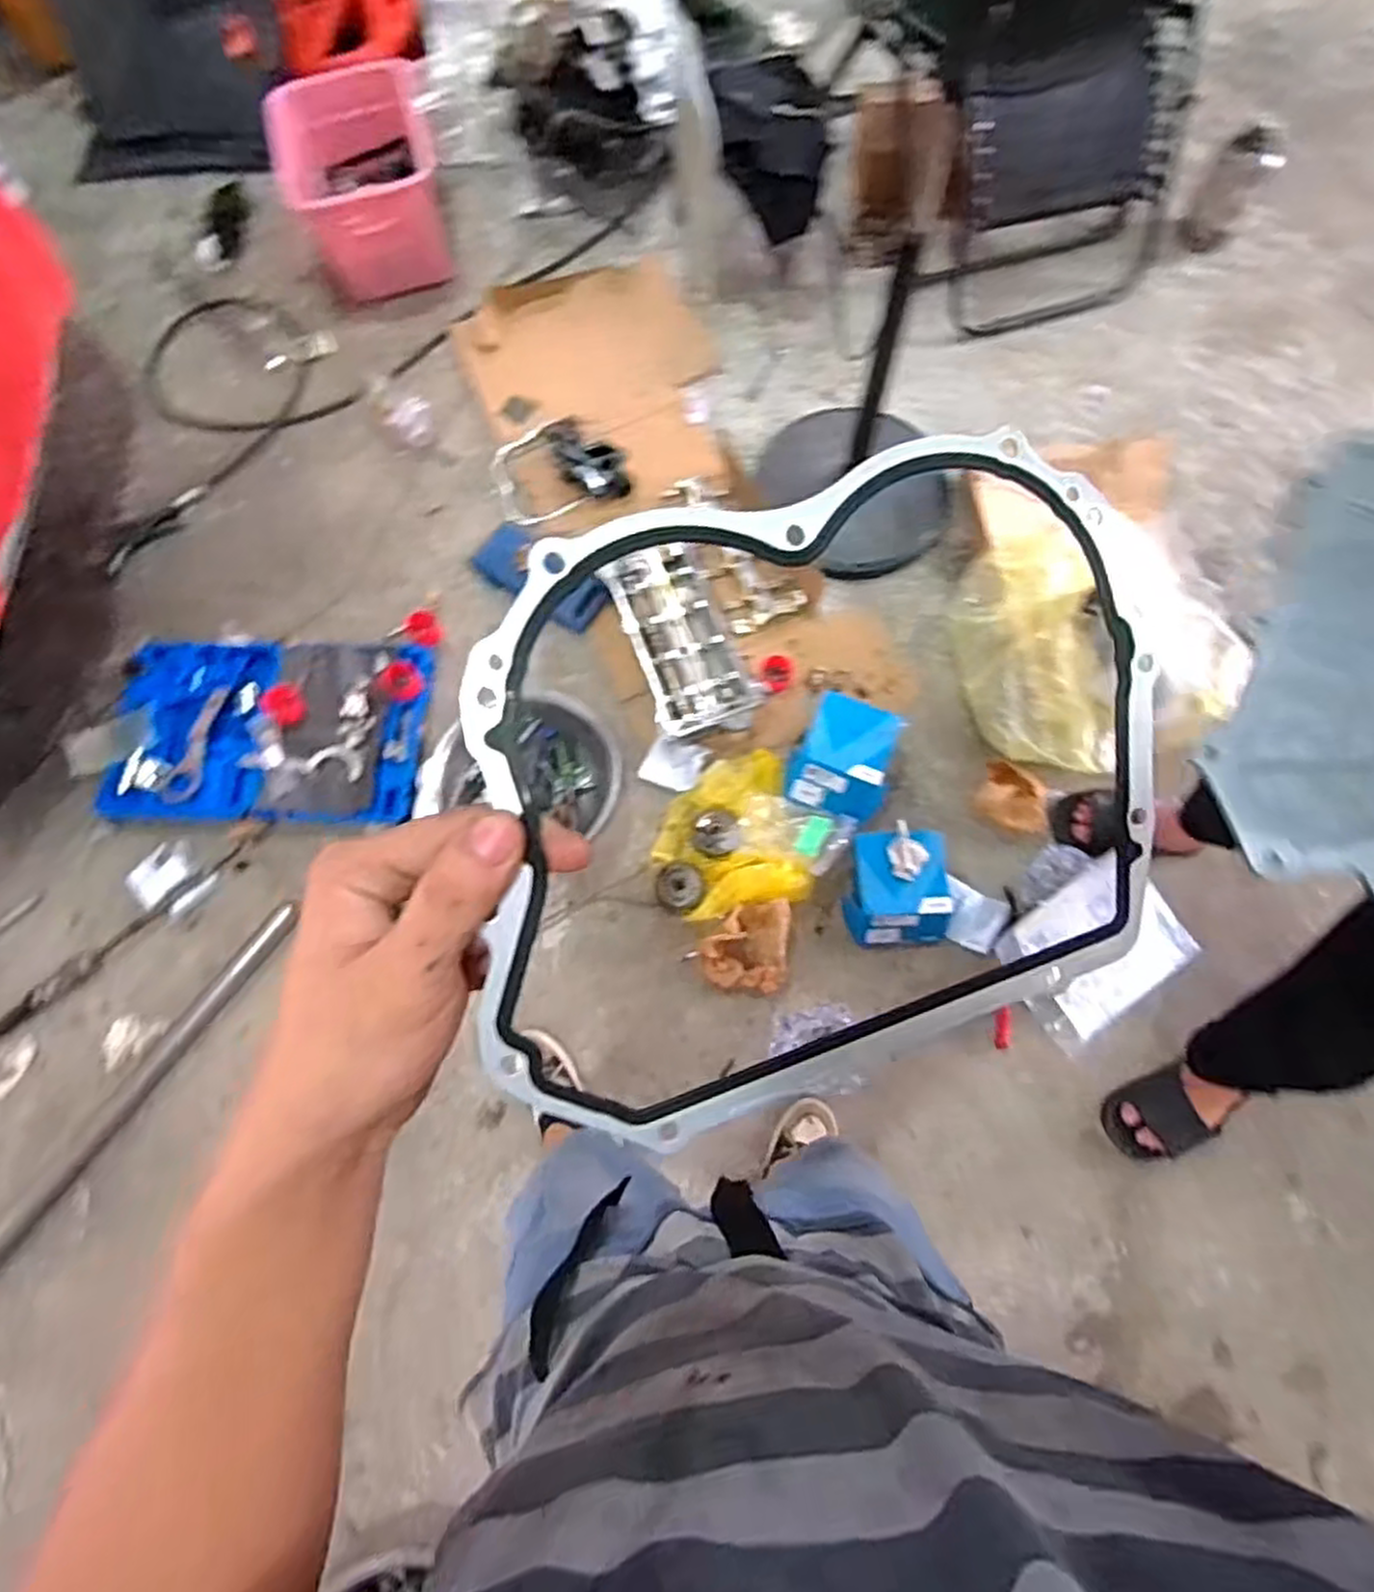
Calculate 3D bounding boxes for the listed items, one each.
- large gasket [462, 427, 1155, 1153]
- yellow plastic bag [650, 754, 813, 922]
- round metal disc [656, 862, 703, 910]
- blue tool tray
[{"bbox_3d":[0.044,-0.002,0.260,0.259,0.008,0.200,-19,99,-9],"label":"large gasket"},{"bbox_3d":[0.076,0.071,1.504,0.274,0.114,0.310,-10,72,-1],"label":"yellow plastic bag"},{"bbox_3d":[-0.014,0.178,1.521,0.087,0.022,0.089,-1,72,2],"label":"round metal disc"},{"bbox_3d":[-0.893,-0.149,1.632,0.667,0.085,0.406,1,72,3],"label":"blue tool tray"}]

